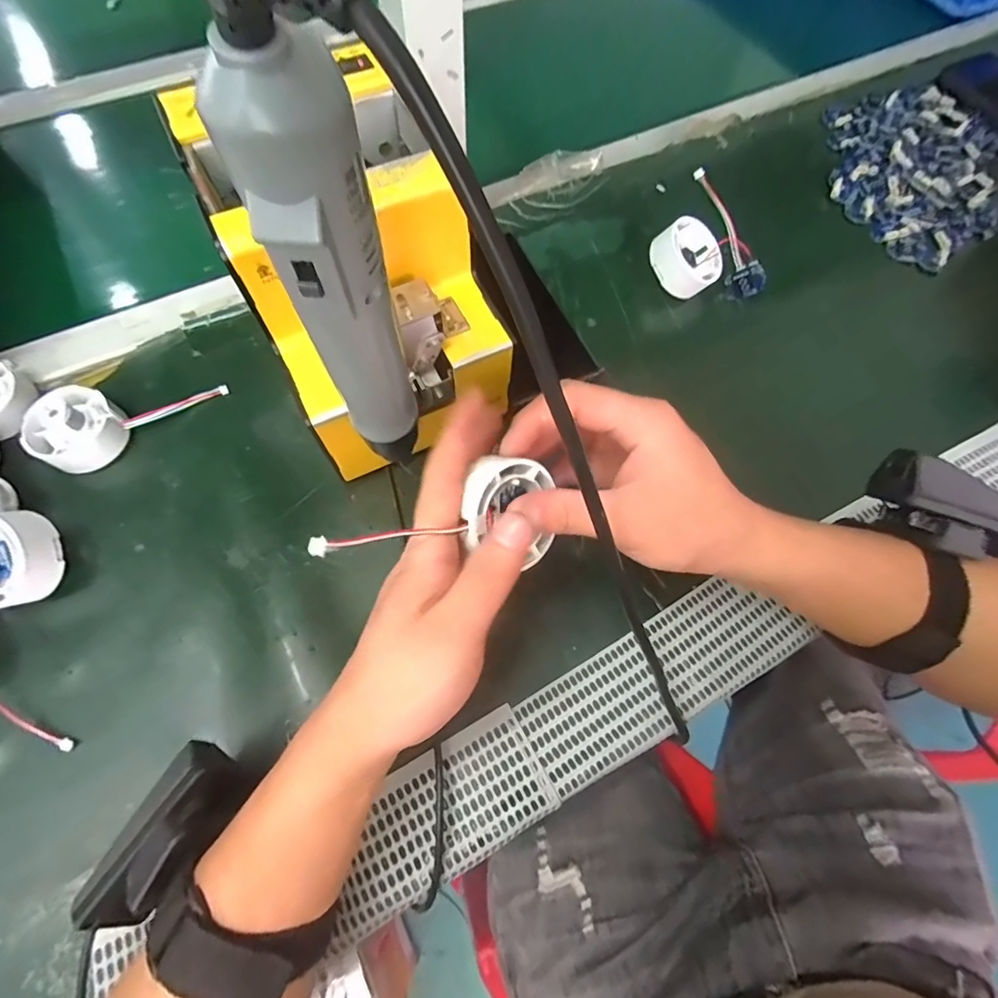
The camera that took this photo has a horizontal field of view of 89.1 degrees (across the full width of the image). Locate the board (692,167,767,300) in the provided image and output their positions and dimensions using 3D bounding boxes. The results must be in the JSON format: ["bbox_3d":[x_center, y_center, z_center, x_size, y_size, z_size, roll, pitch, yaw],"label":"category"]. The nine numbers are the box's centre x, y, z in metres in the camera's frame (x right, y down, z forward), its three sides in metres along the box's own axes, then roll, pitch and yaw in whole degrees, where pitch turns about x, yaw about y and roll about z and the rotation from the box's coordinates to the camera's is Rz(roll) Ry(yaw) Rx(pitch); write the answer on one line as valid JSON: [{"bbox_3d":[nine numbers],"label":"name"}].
[{"bbox_3d":[0.178,-0.205,0.395,0.011,0.028,0.102,-37,106,-16],"label":"board"}]

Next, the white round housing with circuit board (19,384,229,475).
[{"bbox_3d":[-0.257,-0.064,0.345,0.116,0.033,0.047,-37,72,-16],"label":"white round housing with circuit board"}]

